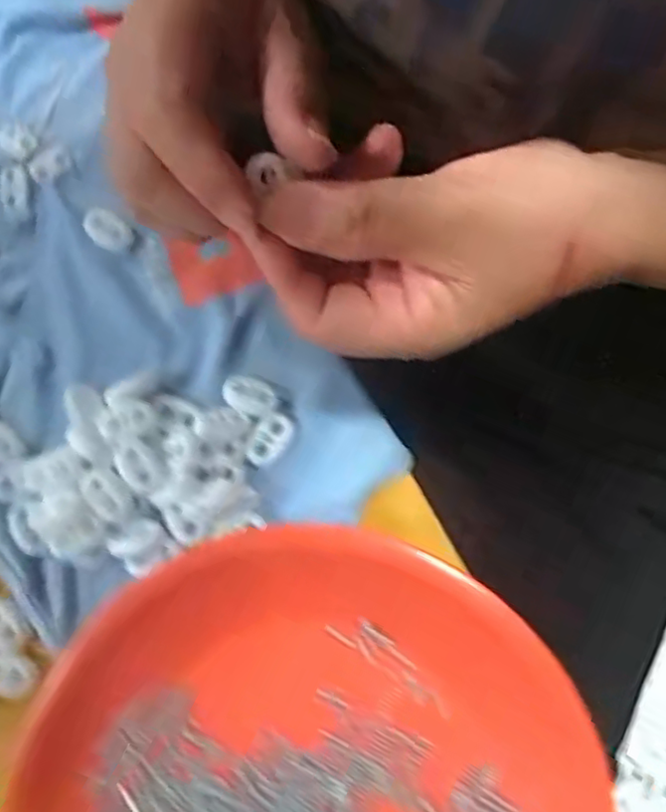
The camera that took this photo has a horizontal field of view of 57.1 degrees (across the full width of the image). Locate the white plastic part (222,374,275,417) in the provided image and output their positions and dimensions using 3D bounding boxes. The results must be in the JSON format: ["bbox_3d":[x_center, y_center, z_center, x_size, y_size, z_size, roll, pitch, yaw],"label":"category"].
[{"bbox_3d":[-0.034,-0.004,0.246,0.020,0.004,0.014,24,82,7],"label":"white plastic part"}]

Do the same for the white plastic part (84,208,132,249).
[{"bbox_3d":[-0.097,-0.075,0.261,0.022,0.010,0.013,28,83,7],"label":"white plastic part"}]

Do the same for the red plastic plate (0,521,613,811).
[{"bbox_3d":[-0.007,0.138,0.206,0.191,0.027,0.180,-1,80,3],"label":"red plastic plate"}]

